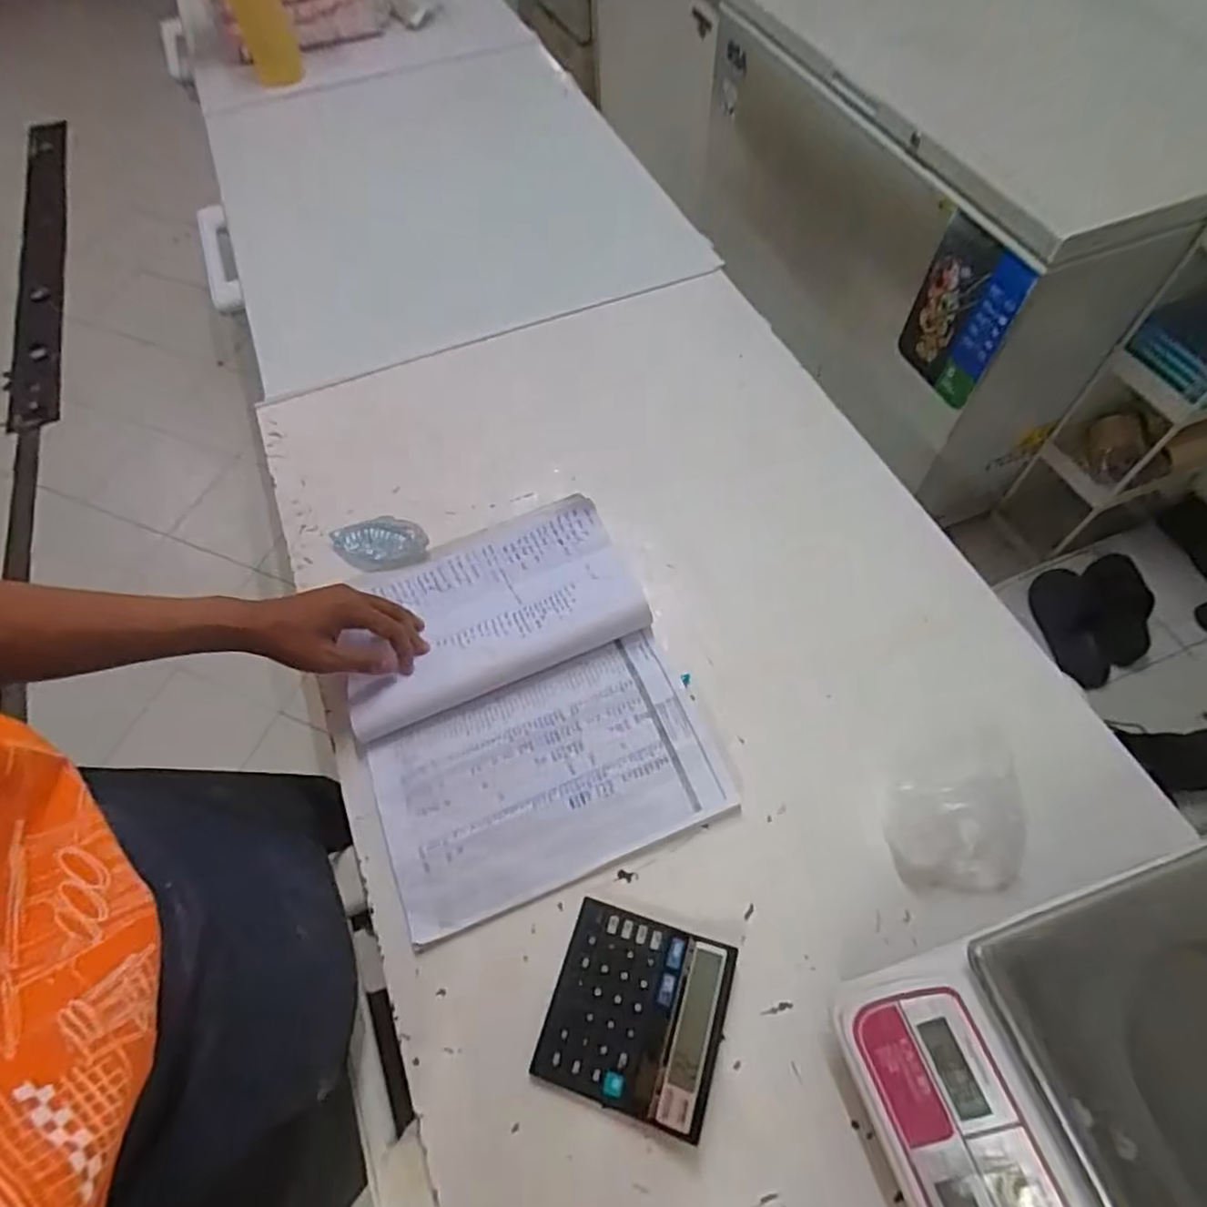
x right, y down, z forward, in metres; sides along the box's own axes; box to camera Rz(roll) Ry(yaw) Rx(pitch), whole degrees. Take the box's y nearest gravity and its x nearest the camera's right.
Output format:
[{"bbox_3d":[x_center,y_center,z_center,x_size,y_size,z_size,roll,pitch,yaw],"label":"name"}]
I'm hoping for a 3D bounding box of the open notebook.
[{"bbox_3d":[-0.087,0.078,0.638,0.290,0.038,0.358,-20,61,-10],"label":"open notebook"}]

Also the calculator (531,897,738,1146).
[{"bbox_3d":[0.025,0.310,0.511,0.128,0.020,0.128,16,61,11],"label":"calculator"}]

